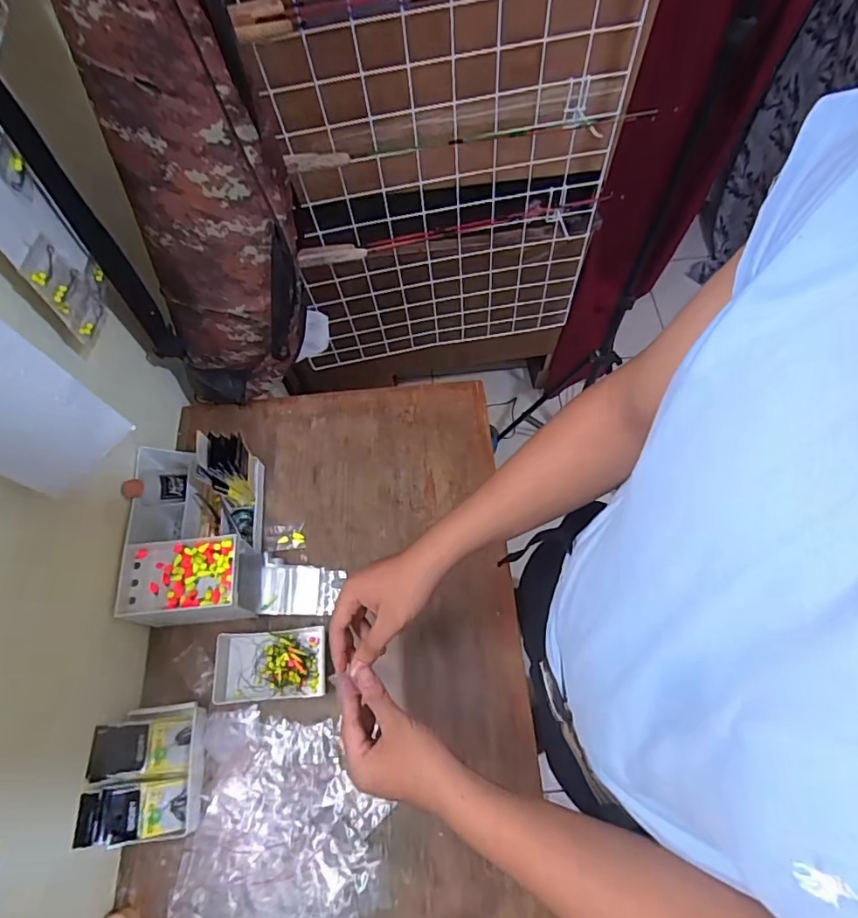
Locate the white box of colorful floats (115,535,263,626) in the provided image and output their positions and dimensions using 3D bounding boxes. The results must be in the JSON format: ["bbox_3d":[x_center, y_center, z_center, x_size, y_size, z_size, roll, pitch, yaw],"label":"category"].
[{"bbox_3d":[-0.308,0.162,0.705,0.150,0.088,0.087,-6,64,-1],"label":"white box of colorful floats"}]

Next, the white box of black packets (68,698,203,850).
[{"bbox_3d":[-0.324,0.362,0.623,0.098,0.076,0.139,-4,64,0],"label":"white box of black packets"}]

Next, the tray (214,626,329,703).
[{"bbox_3d":[-0.204,0.264,0.691,0.136,0.032,0.082,-6,64,-1],"label":"tray"}]

